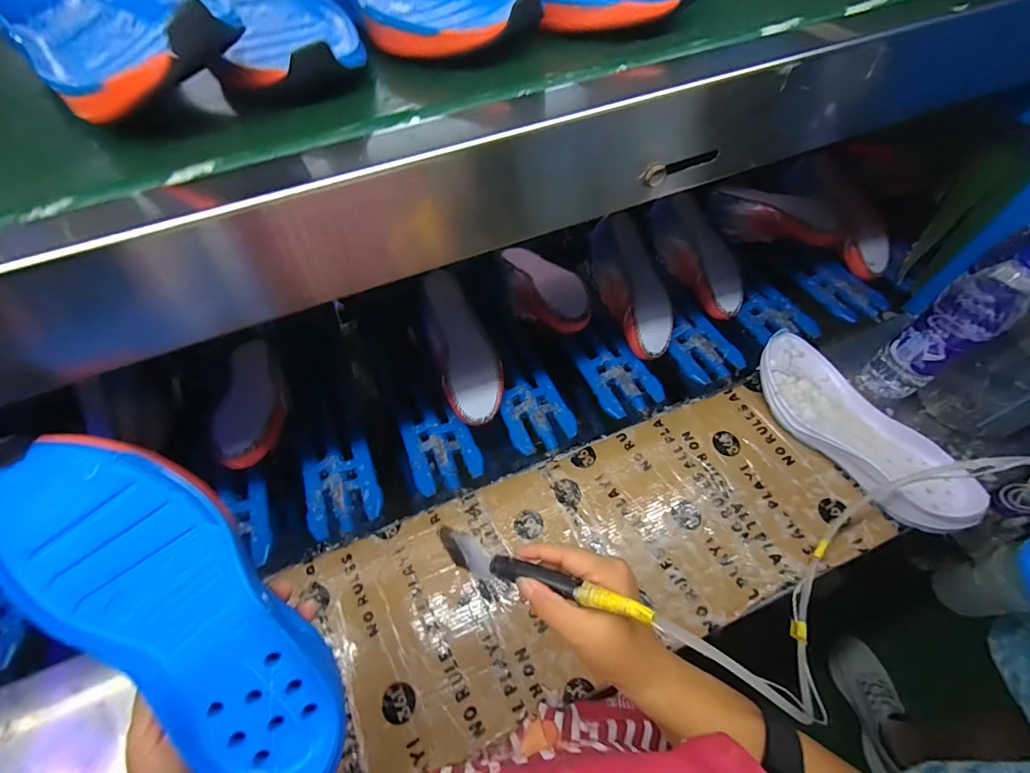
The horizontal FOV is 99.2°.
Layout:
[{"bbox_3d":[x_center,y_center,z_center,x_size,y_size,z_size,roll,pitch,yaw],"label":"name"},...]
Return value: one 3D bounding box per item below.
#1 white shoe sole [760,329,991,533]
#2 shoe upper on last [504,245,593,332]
[{"bbox_3d":[0.404,0.043,0.518,0.108,0.076,0.270,-29,63,-15],"label":"white shoe sole"},{"bbox_3d":[0.048,-0.142,0.671,0.088,0.072,0.220,-23,44,-12],"label":"shoe upper on last"}]

